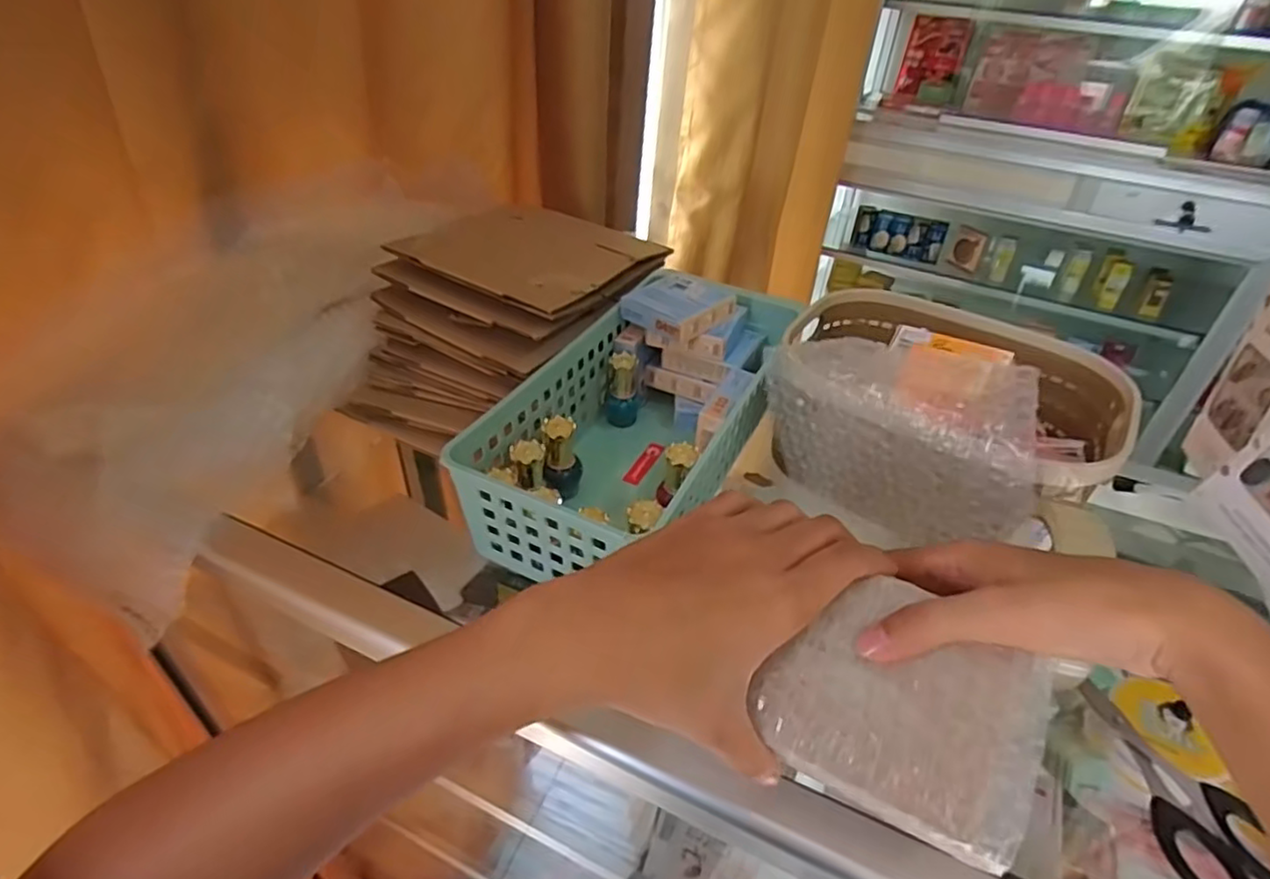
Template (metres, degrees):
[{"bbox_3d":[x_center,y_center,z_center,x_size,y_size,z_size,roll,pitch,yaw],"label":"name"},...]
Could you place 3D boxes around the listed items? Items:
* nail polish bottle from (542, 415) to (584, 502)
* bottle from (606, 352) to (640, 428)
[{"bbox_3d":[-0.049,0.013,0.453,0.025,0.057,0.030,1,38,-4],"label":"nail polish bottle"},{"bbox_3d":[-0.009,-0.039,0.519,0.026,0.058,0.028,2,38,-2],"label":"bottle"}]

